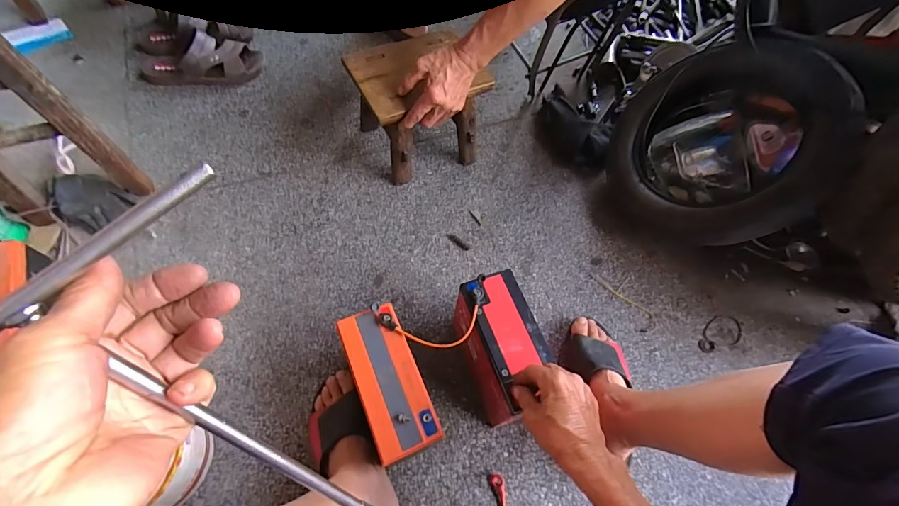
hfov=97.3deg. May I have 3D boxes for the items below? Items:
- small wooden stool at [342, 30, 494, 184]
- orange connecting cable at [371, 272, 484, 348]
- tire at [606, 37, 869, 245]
[{"bbox_3d":[-0.065,-0.280,0.794,0.217,0.194,0.184,-22,64,-17],"label":"small wooden stool"},{"bbox_3d":[-0.016,0.085,0.506,0.149,0.026,0.077,-13,63,-11],"label":"orange connecting cable"},{"bbox_3d":[0.472,-0.198,0.704,0.347,0.088,0.334,-7,78,36],"label":"tire"}]

